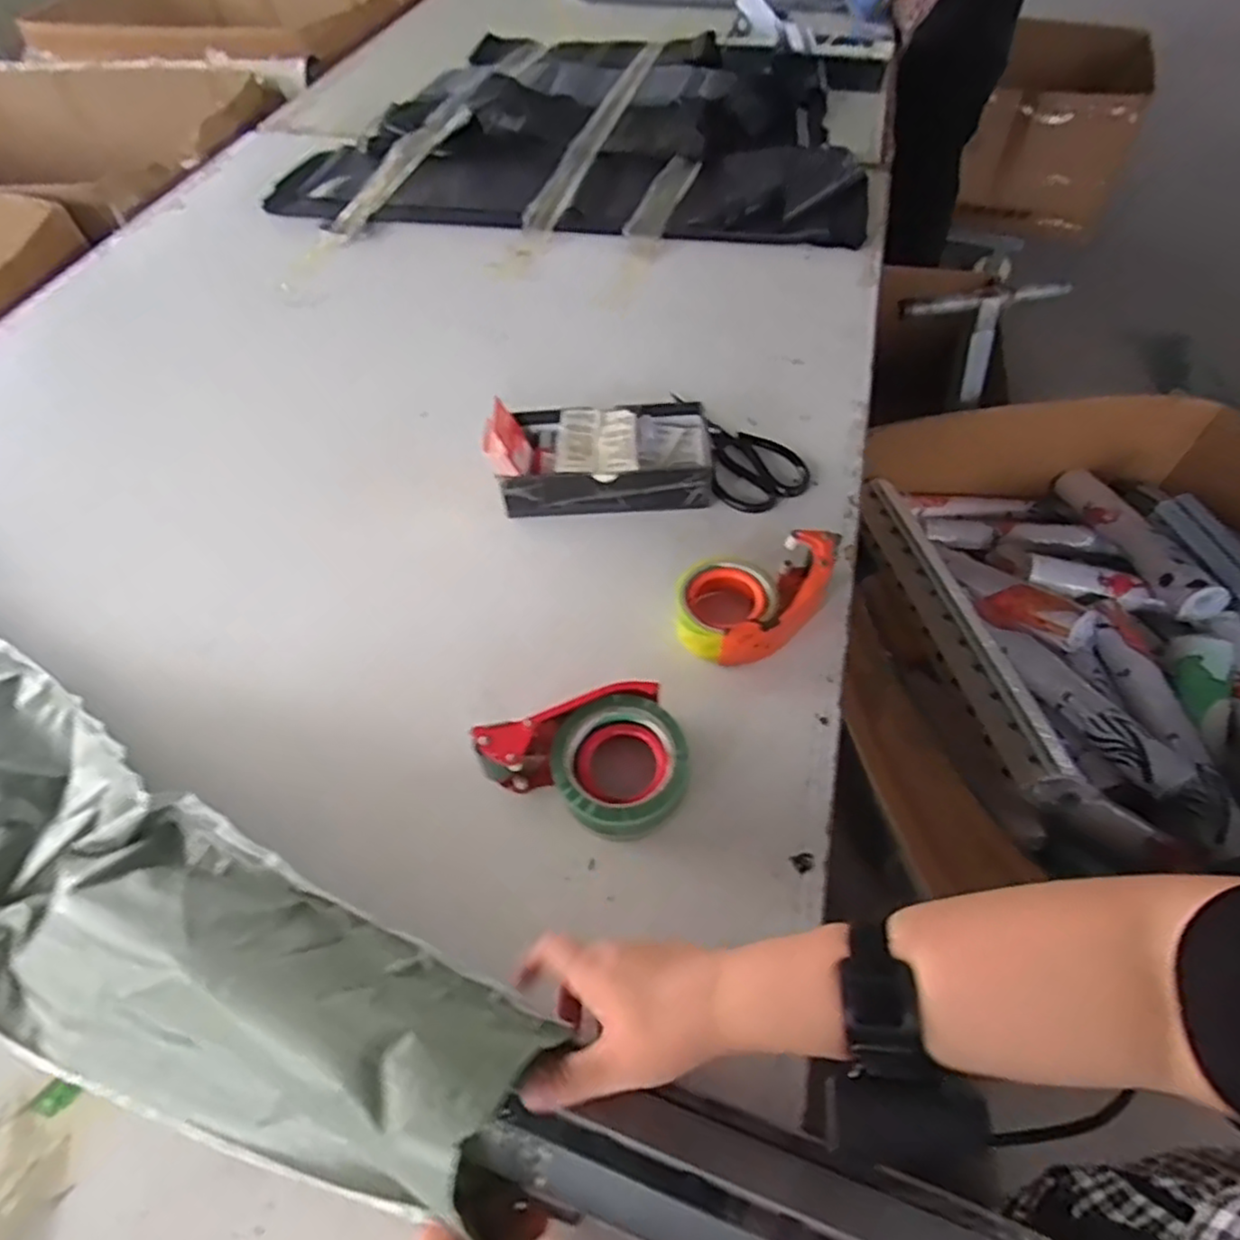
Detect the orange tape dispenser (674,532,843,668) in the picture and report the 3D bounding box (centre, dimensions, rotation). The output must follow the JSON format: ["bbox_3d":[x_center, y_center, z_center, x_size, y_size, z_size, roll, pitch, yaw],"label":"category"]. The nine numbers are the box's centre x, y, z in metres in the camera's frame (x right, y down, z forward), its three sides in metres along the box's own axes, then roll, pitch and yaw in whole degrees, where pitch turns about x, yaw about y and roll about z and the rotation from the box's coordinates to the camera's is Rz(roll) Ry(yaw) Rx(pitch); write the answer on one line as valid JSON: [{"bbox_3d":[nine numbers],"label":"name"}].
[{"bbox_3d":[0.131,-0.016,0.649,0.160,0.061,0.099,-15,54,-7],"label":"orange tape dispenser"}]

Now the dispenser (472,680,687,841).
[{"bbox_3d":[-0.027,0.120,0.562,0.158,0.061,0.109,-12,54,-5],"label":"dispenser"}]

